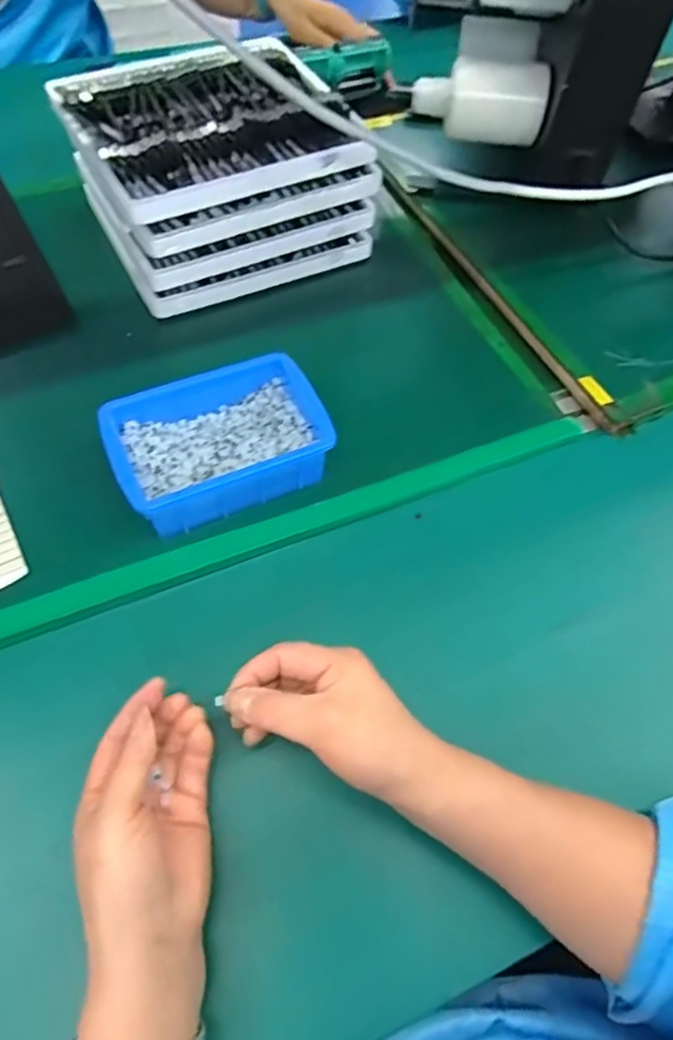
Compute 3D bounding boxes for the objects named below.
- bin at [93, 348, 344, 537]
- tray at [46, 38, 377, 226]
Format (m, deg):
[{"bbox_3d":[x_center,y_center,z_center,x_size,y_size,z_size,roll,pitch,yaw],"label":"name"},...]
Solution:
[{"bbox_3d":[-0.086,-0.058,0.455,0.151,0.051,0.113,-26,63,-18],"label":"bin"},{"bbox_3d":[-0.108,-0.342,0.530,0.225,0.035,0.189,-23,62,-17],"label":"tray"}]

